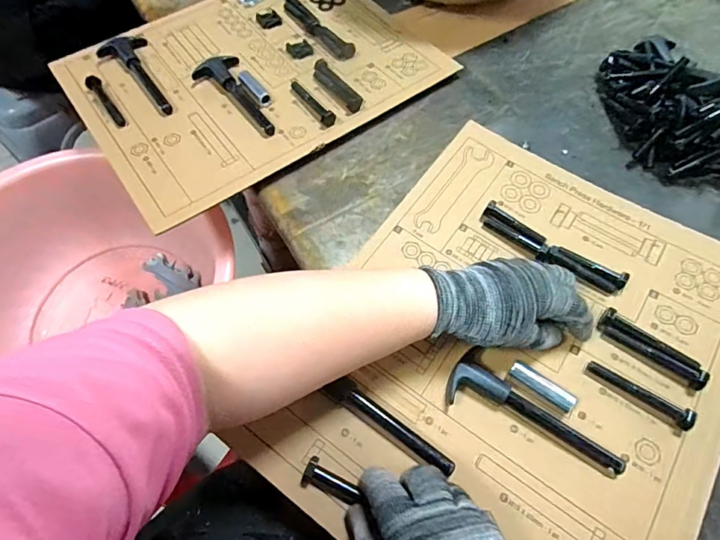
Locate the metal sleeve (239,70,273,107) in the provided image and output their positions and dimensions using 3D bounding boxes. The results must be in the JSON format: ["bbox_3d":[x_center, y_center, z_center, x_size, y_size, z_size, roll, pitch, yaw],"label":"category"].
[{"bbox_3d":[-0.116,-0.202,0.495,0.018,0.015,0.056,-33,68,-15],"label":"metal sleeve"}]

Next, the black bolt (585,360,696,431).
[{"bbox_3d":[0.209,0.091,0.333,0.074,0.017,0.016,33,68,16],"label":"black bolt"}]

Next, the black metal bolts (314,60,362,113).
[{"bbox_3d":[-0.026,-0.206,0.494,0.021,0.011,0.089,-31,67,-14],"label":"black metal bolts"}]

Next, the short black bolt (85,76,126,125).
[{"bbox_3d":[-0.277,-0.185,0.484,0.014,0.012,0.078,-35,68,-16],"label":"short black bolt"}]

